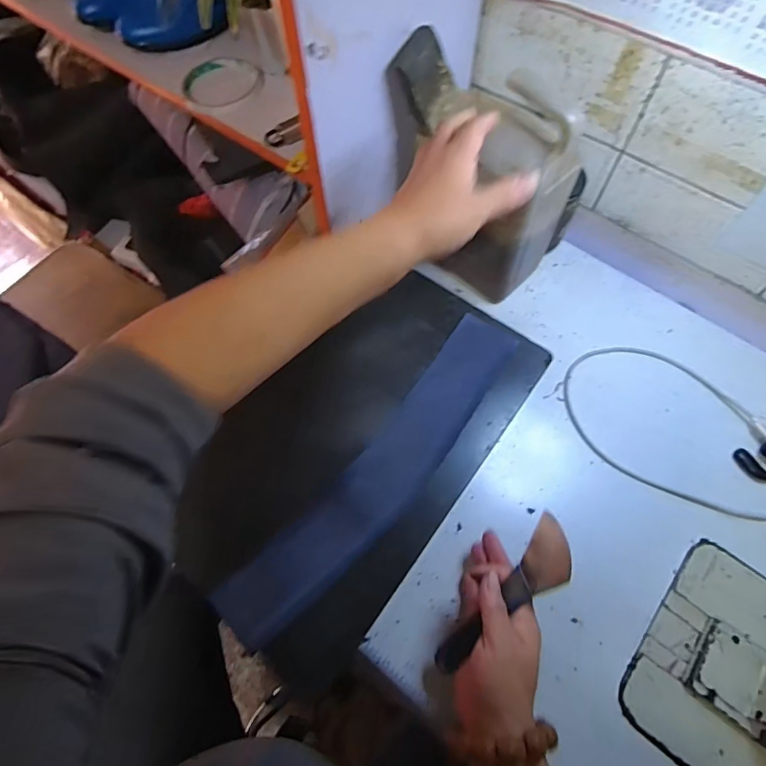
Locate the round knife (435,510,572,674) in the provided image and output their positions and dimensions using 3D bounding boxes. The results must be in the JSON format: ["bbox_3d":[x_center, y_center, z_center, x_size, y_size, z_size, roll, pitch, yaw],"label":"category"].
[{"bbox_3d":[0.094,0.174,0.377,0.036,0.025,0.152,42,101,16],"label":"round knife"}]

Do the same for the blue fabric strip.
[{"bbox_3d":[0.007,0.076,0.460,0.075,0.010,0.378,36,69,17],"label":"blue fabric strip"}]

